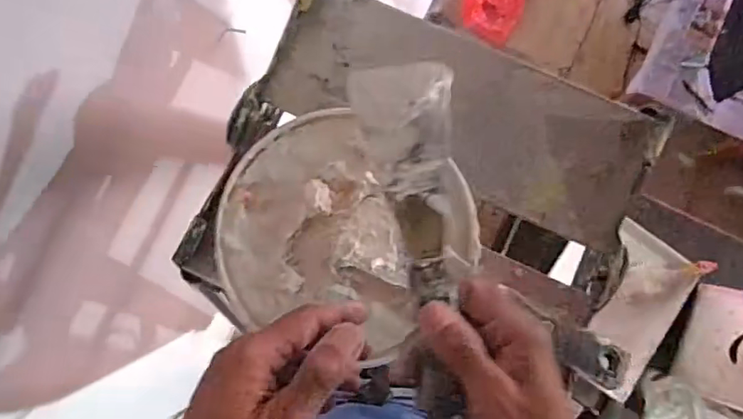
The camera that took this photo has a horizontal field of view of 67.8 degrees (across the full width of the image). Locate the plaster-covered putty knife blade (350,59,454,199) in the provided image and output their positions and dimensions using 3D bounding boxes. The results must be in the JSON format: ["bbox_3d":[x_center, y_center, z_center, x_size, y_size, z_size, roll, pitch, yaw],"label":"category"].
[{"bbox_3d":[0.017,-0.043,0.298,0.054,0.014,0.069,-3,83,0],"label":"plaster-covered putty knife blade"}]

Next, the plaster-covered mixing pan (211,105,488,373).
[{"bbox_3d":[-0.016,0.013,0.382,0.174,0.033,0.153,15,83,2],"label":"plaster-covered mixing pan"}]

